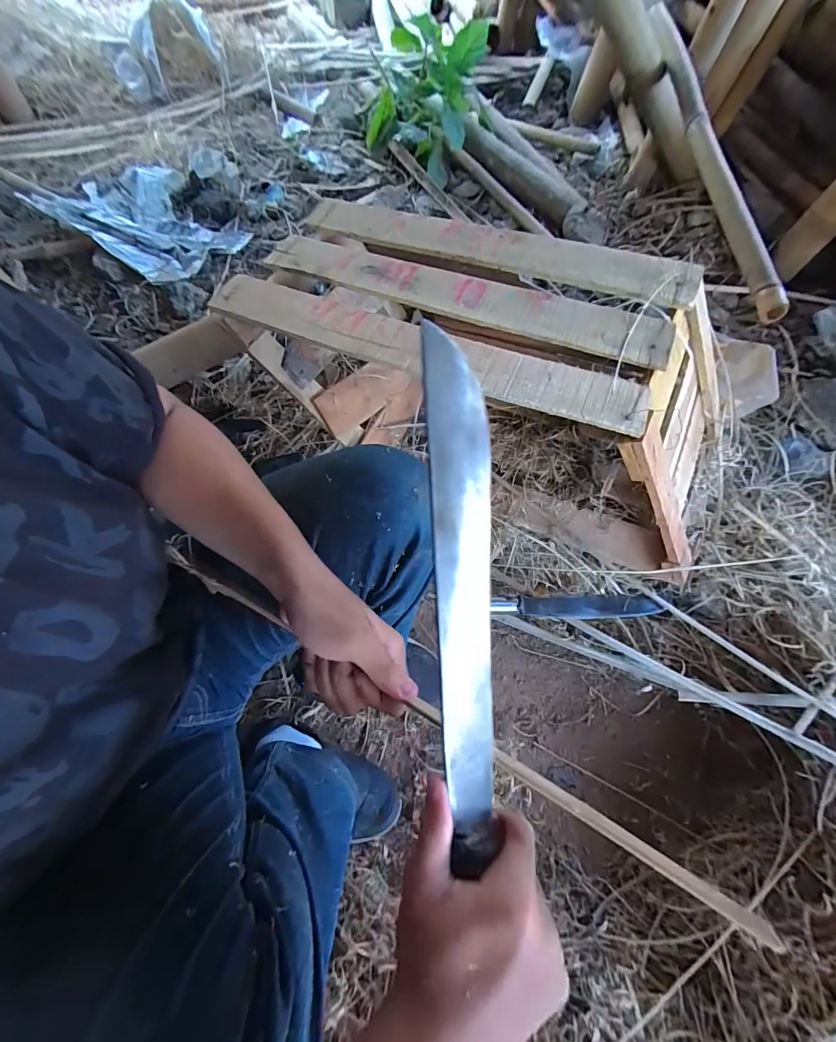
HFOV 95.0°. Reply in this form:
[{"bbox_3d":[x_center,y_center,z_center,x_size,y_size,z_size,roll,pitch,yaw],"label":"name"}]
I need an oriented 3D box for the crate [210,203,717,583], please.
[{"bbox_3d":[0.124,-0.231,0.639,0.753,0.306,0.310,23,70,8],"label":"crate"}]

